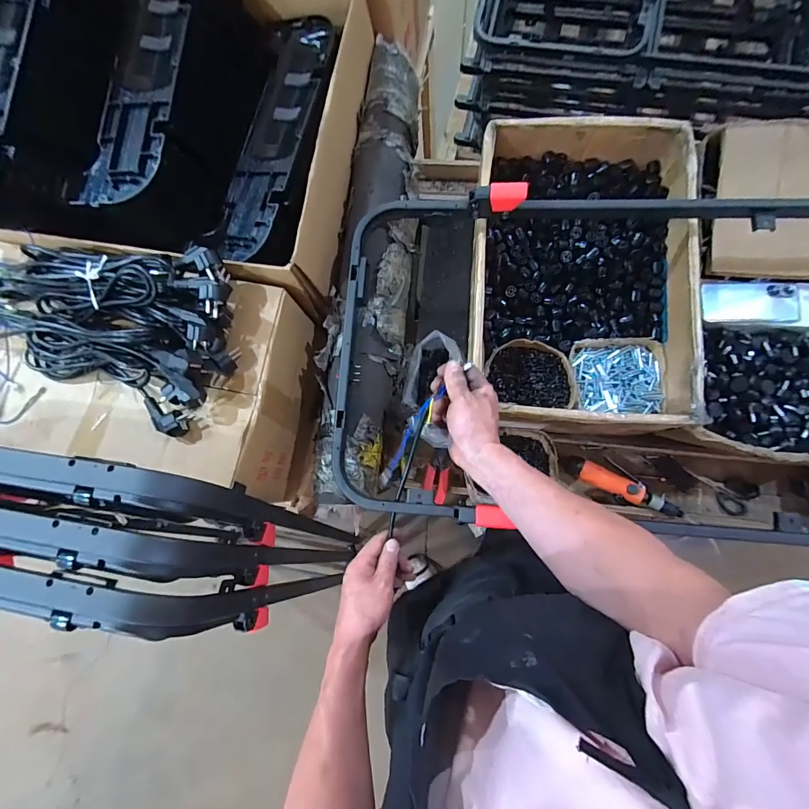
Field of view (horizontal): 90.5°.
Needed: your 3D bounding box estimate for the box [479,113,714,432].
[{"bbox_3d":[0.301,-0.232,0.709,0.348,0.136,0.535,3,81,6],"label":"box"}]

